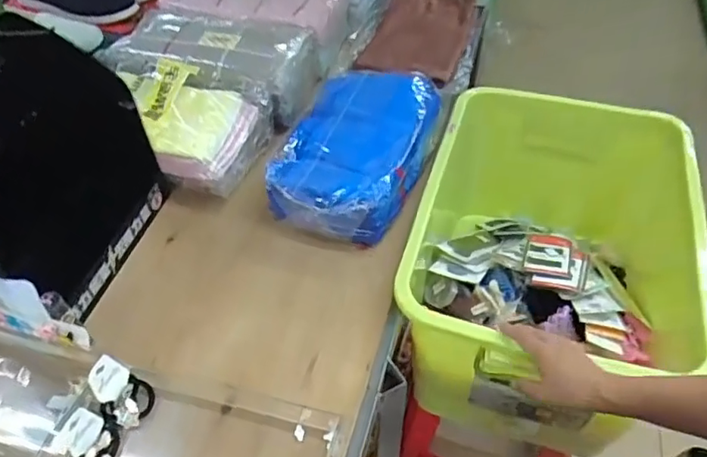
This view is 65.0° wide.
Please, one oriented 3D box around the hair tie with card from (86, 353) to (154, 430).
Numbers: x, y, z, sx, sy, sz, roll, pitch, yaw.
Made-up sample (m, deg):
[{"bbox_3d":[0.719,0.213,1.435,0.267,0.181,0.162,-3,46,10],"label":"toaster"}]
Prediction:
[{"bbox_3d":[-0.273,0.189,0.645,0.015,0.084,0.055,-10,32,46],"label":"hair tie with card"}]

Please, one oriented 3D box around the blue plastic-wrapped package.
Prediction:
[{"bbox_3d":[0.009,-0.141,0.901,0.217,0.073,0.364,15,49,15],"label":"blue plastic-wrapped package"}]

